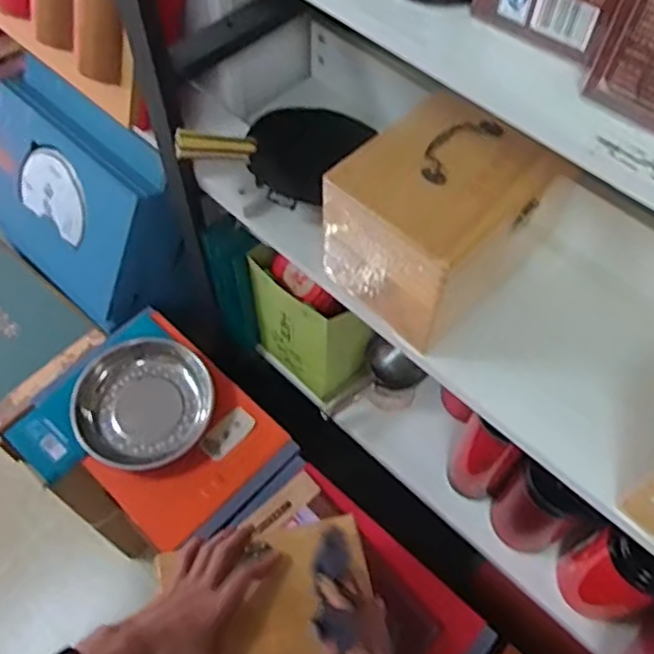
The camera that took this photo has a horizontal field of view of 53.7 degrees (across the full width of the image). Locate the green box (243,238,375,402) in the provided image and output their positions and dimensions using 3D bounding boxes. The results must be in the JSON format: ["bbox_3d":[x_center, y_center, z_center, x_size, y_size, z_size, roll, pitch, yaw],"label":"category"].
[{"bbox_3d":[-0.025,-0.014,0.915,0.099,0.200,0.157,-39,68,-22],"label":"green box"}]

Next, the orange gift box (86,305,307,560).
[{"bbox_3d":[-0.224,0.161,0.955,0.306,0.058,0.239,39,65,19],"label":"orange gift box"}]

